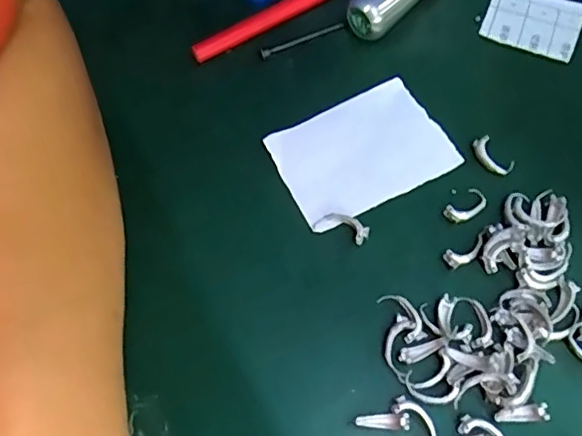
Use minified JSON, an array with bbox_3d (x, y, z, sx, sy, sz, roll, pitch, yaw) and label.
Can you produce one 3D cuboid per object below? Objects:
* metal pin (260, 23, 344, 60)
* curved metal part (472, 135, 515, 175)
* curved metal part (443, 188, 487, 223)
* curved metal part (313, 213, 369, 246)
[{"bbox_3d":[0.005,-0.089,0.286,0.045,0.006,0.005,-25,69,-8],"label":"metal pin"},{"bbox_3d":[0.091,-0.028,0.261,0.010,0.004,0.020,-38,71,-12],"label":"curved metal part"},{"bbox_3d":[0.077,-0.005,0.253,0.020,0.005,0.010,-36,71,-12],"label":"curved metal part"},{"bbox_3d":[0.023,0.003,0.252,0.023,0.007,0.011,21,70,10],"label":"curved metal part"}]

